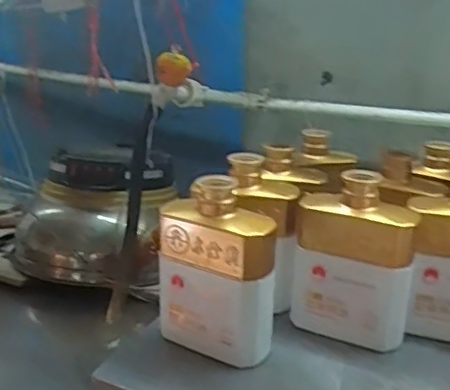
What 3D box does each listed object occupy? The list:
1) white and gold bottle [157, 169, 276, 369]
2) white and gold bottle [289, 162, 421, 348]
[{"bbox_3d":[-0.008,0.069,0.532,0.106,0.158,0.049,13,24,30],"label":"white and gold bottle"},{"bbox_3d":[0.125,0.062,0.560,0.113,0.158,0.051,13,24,29],"label":"white and gold bottle"}]

